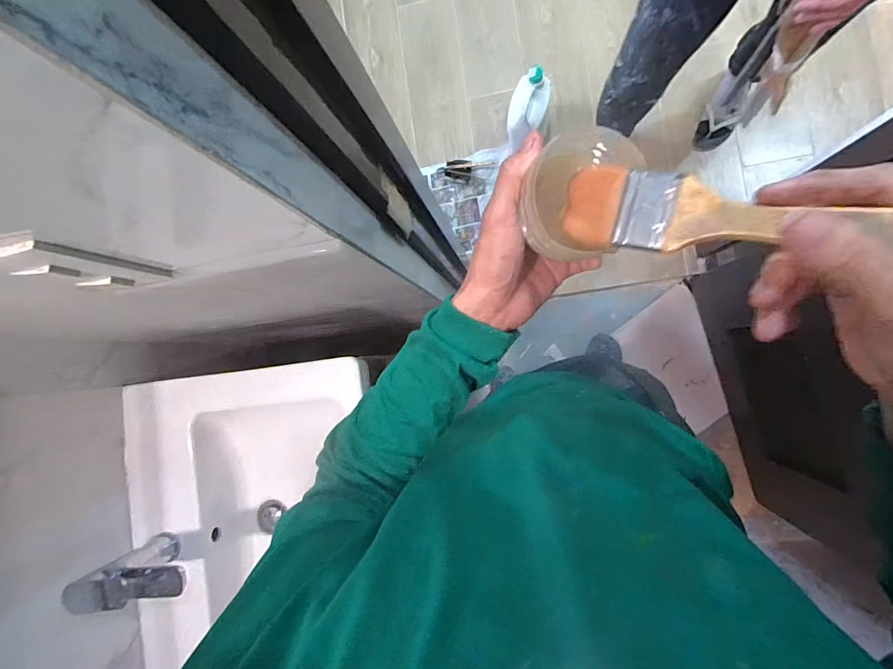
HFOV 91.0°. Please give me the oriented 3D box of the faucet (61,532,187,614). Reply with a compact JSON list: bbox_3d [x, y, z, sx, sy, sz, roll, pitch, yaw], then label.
[{"bbox_3d":[-0.410,0.332,0.627,0.146,0.153,0.050,-13,86,8],"label":"faucet"}]

